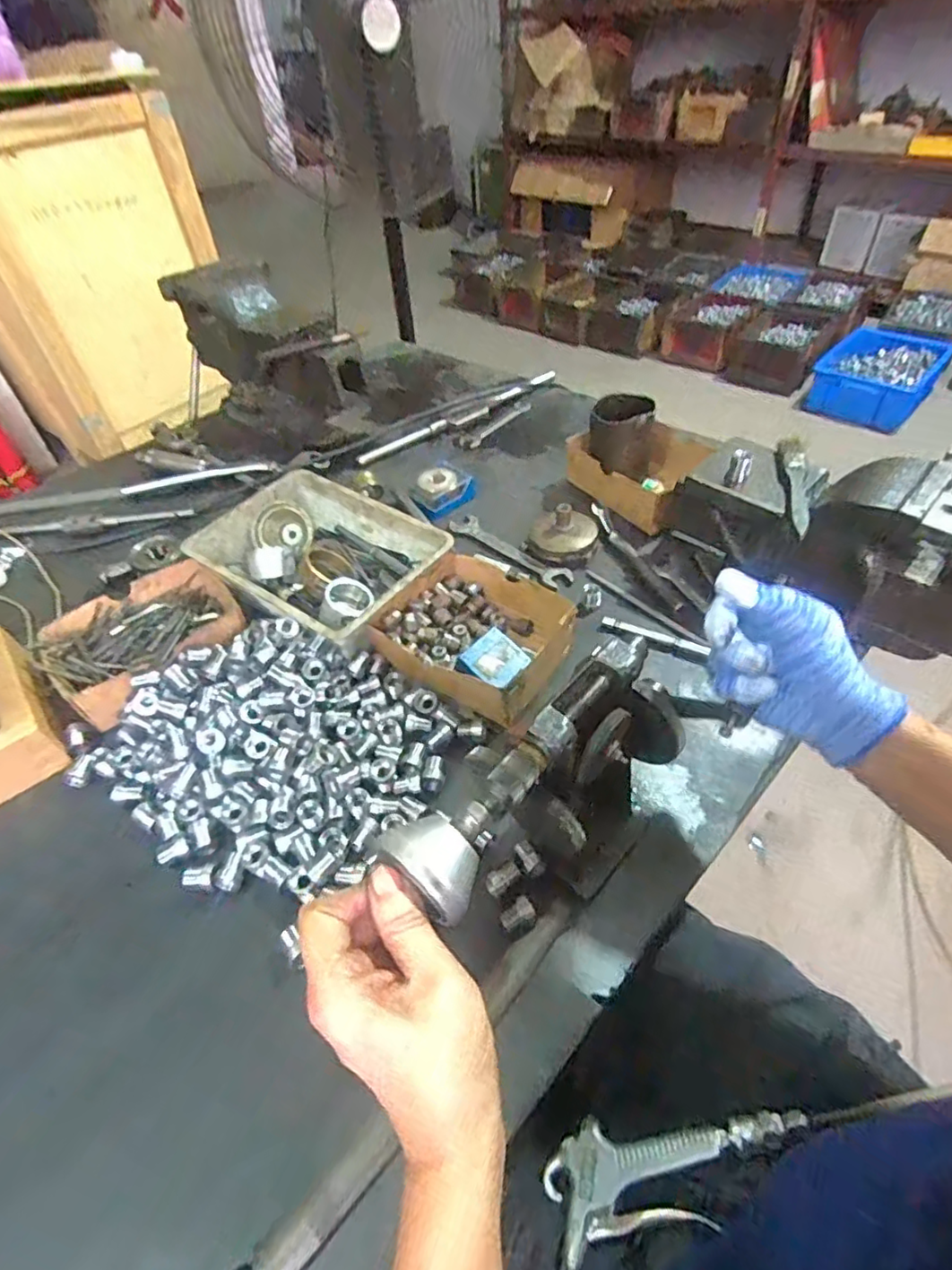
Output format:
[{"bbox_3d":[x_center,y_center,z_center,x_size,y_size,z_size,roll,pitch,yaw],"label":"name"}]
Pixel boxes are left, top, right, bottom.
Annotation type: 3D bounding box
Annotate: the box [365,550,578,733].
[{"bbox_3d":[0.002,-0.004,0.589,0.180,0.049,0.149,24,53,25],"label":"box"}]

